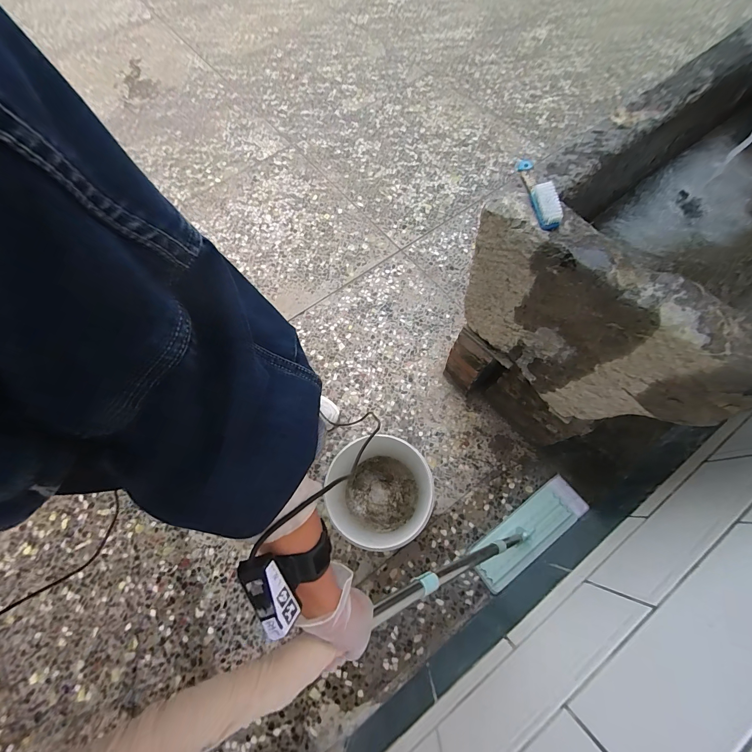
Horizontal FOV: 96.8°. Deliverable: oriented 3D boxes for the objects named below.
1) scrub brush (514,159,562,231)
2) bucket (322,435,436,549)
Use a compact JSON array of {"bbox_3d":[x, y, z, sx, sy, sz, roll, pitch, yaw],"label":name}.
[{"bbox_3d":[0.261,-0.307,0.543,0.031,0.045,0.168,-13,70,0],"label":"scrub brush"},{"bbox_3d":[0.015,0.313,0.928,0.260,0.267,0.245,-1,70,4],"label":"bucket"}]

